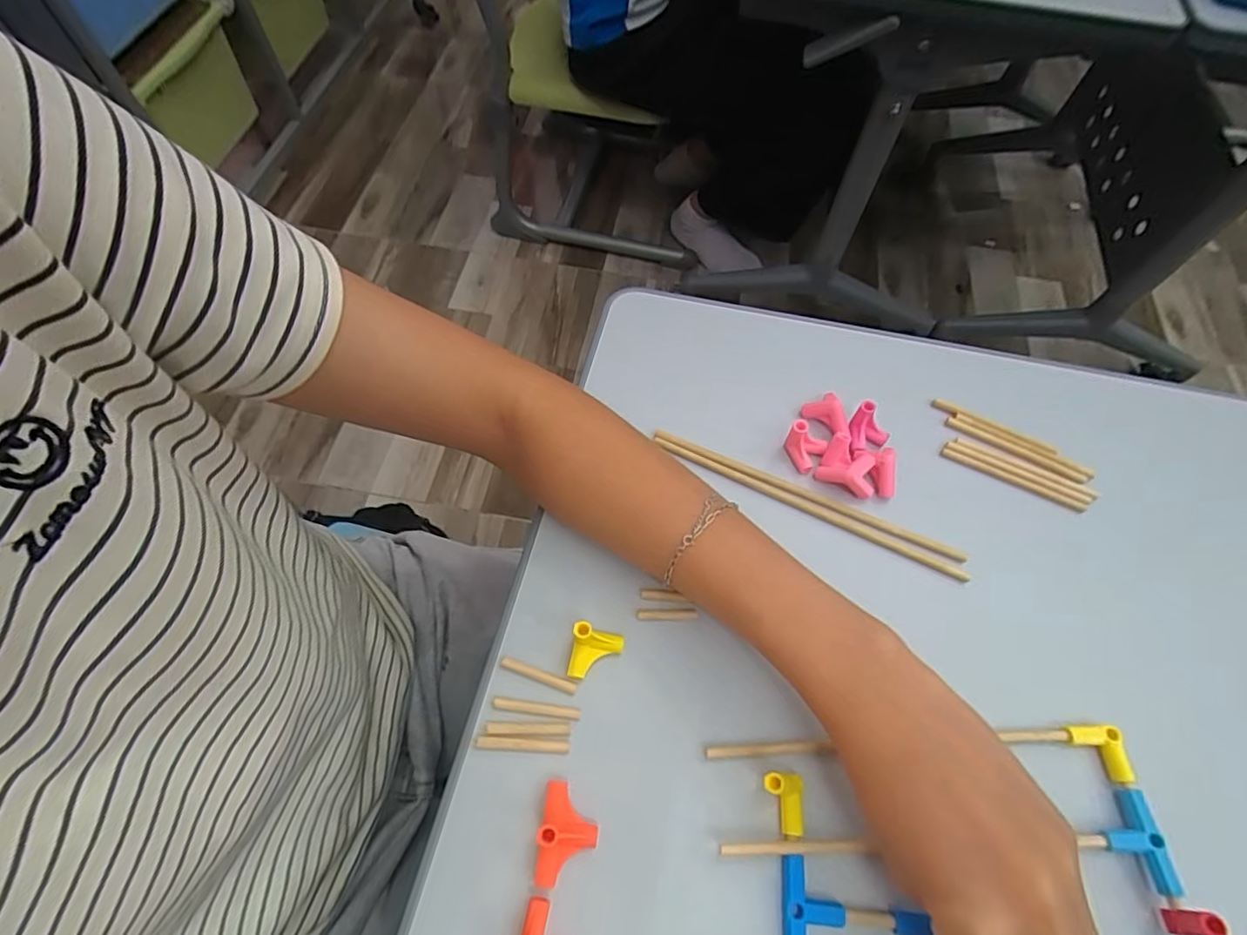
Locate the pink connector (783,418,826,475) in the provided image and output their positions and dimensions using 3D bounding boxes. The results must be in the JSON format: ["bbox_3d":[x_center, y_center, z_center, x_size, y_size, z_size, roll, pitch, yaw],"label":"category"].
[{"bbox_3d":[0.112,-0.015,0.362,0.024,0.025,0.024,35,67,15],"label":"pink connector"}]

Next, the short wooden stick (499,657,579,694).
[{"bbox_3d":[-0.044,0.109,0.308,0.042,0.004,0.006,19,63,8],"label":"short wooden stick"}]

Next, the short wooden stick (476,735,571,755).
[{"bbox_3d":[-0.050,0.138,0.292,0.046,0.004,0.006,4,62,0],"label":"short wooden stick"}]

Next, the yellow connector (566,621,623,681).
[{"bbox_3d":[-0.015,0.096,0.302,0.025,0.023,0.025,12,63,4],"label":"yellow connector"}]

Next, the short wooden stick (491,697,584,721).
[{"bbox_3d":[-0.045,0.123,0.300,0.046,0.004,0.006,8,62,2],"label":"short wooden stick"}]

